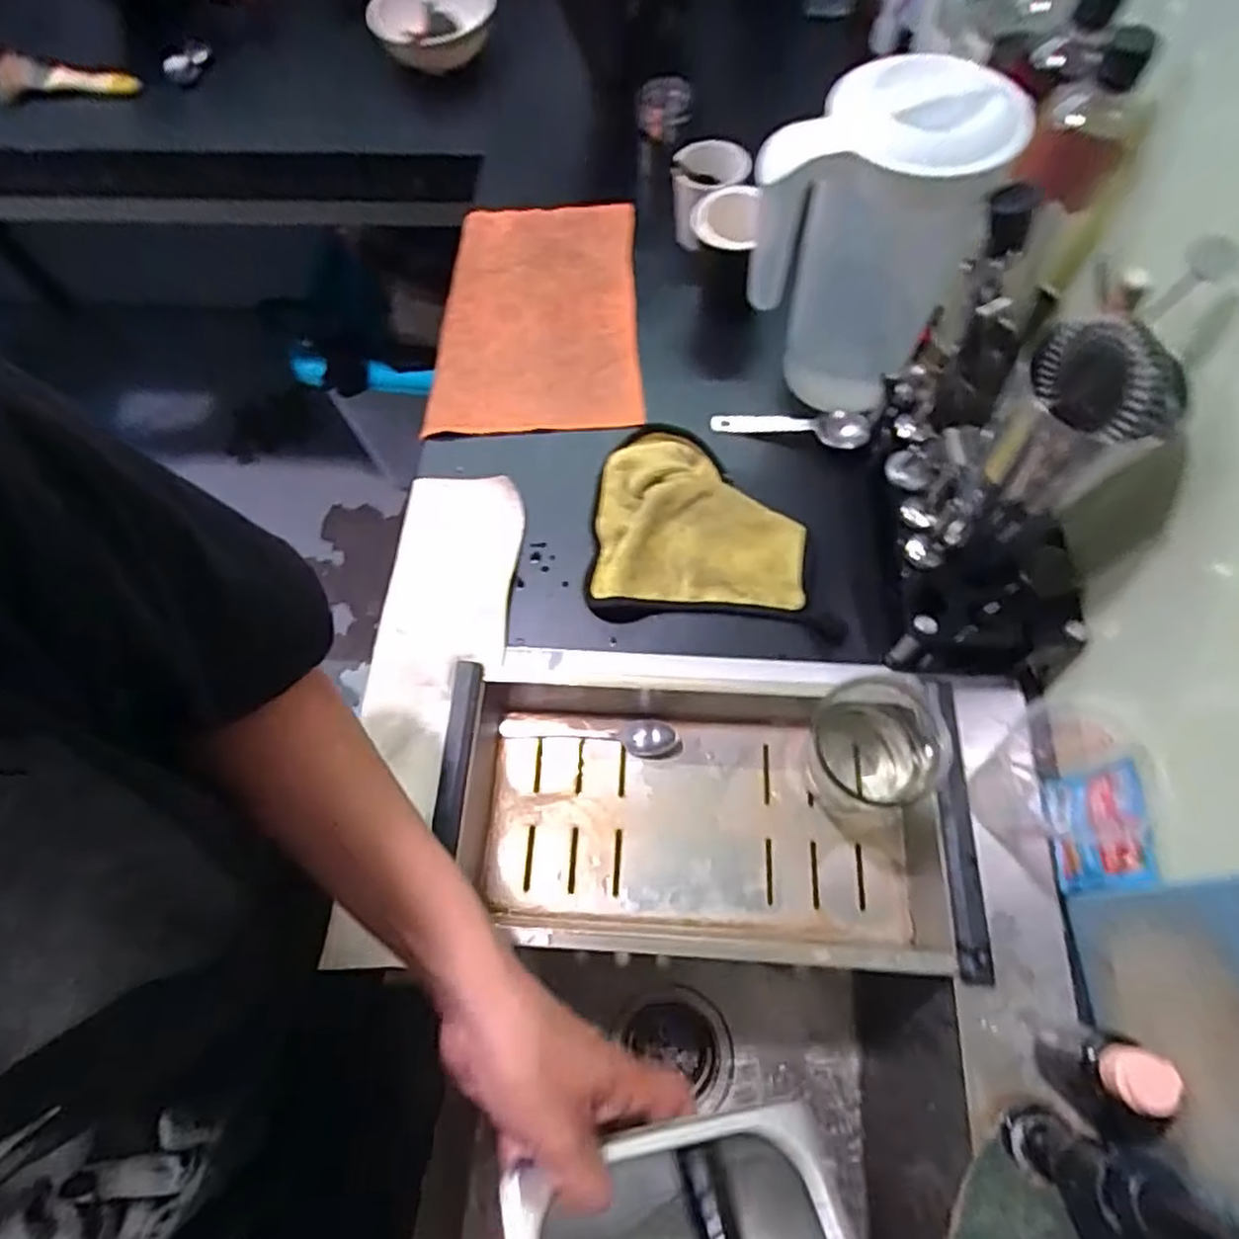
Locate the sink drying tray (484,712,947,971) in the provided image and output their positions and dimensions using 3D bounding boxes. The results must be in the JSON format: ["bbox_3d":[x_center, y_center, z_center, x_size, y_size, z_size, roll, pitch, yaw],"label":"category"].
[{"bbox_3d":[0.065,0.153,0.532,0.337,0.058,0.181,1,66,4],"label":"sink drying tray"}]

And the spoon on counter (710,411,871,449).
[{"bbox_3d":[0.154,-0.176,0.643,0.138,0.022,0.033,7,66,6],"label":"spoon on counter"}]

